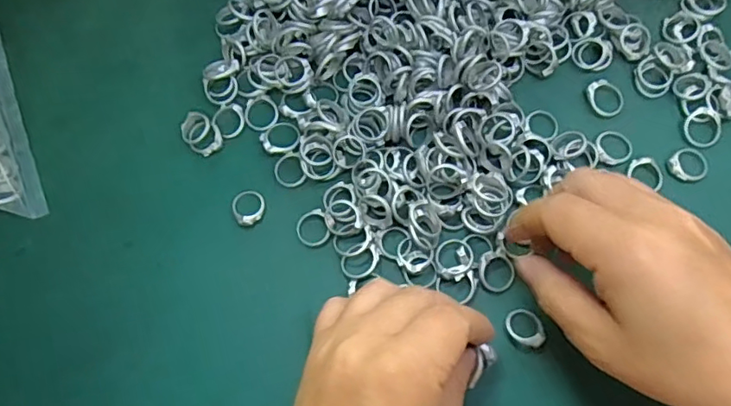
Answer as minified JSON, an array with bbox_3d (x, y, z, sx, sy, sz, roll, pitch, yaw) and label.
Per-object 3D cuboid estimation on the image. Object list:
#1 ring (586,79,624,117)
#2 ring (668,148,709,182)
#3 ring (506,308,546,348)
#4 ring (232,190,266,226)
[{"bbox_3d":[0.144,-0.063,0.332,0.020,0.005,0.023,-35,73,-9],"label":"ring"},{"bbox_3d":[0.185,-0.022,0.316,0.022,0.004,0.020,-1,71,2],"label":"ring"},{"bbox_3d":[0.083,0.065,0.289,0.017,0.006,0.021,-18,71,-4],"label":"ring"},{"bbox_3d":[-0.067,0.002,0.319,0.019,0.005,0.021,-36,73,-10],"label":"ring"}]

